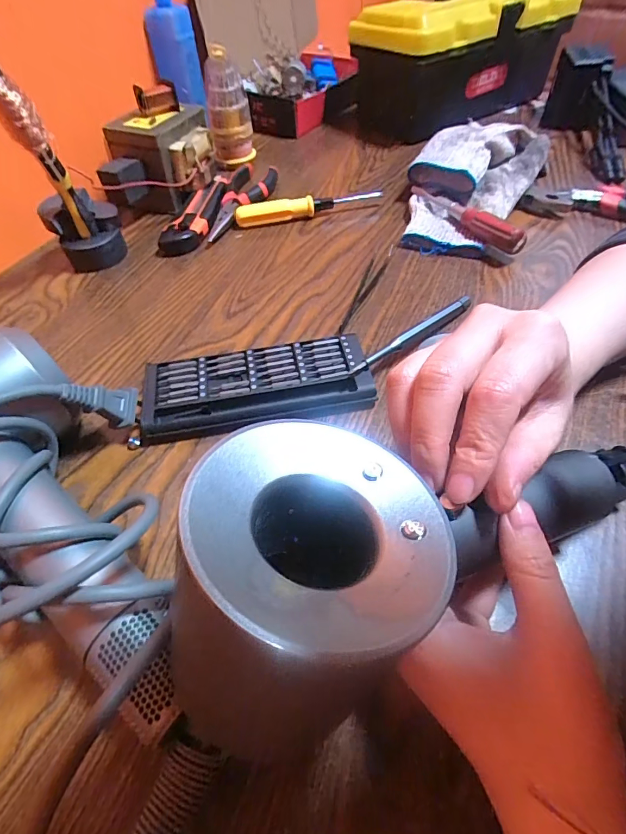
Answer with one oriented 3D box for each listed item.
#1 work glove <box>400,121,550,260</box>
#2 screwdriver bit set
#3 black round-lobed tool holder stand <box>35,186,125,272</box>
[{"bbox_3d":[0.158,-0.239,0.441,0.121,0.070,0.176,20,54,18],"label":"work glove"},{"bbox_3d":[-0.039,-0.024,0.301,0.154,0.014,0.065,-11,51,-6],"label":"screwdriver bit set"},{"bbox_3d":[-0.219,-0.182,0.413,0.061,0.058,0.052,-24,53,-16],"label":"black round-lobed tool holder stand"}]

